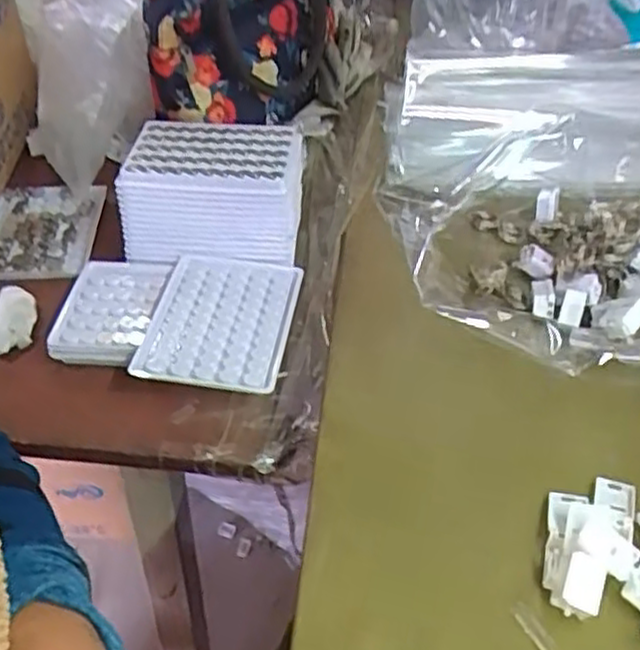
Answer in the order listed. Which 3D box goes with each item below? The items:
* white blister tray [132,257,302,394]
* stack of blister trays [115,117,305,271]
[{"bbox_3d":[-0.070,-0.003,0.528,0.096,0.011,0.125,6,42,6],"label":"white blister tray"},{"bbox_3d":[-0.079,-0.105,0.584,0.133,0.066,0.098,4,39,5],"label":"stack of blister trays"}]

